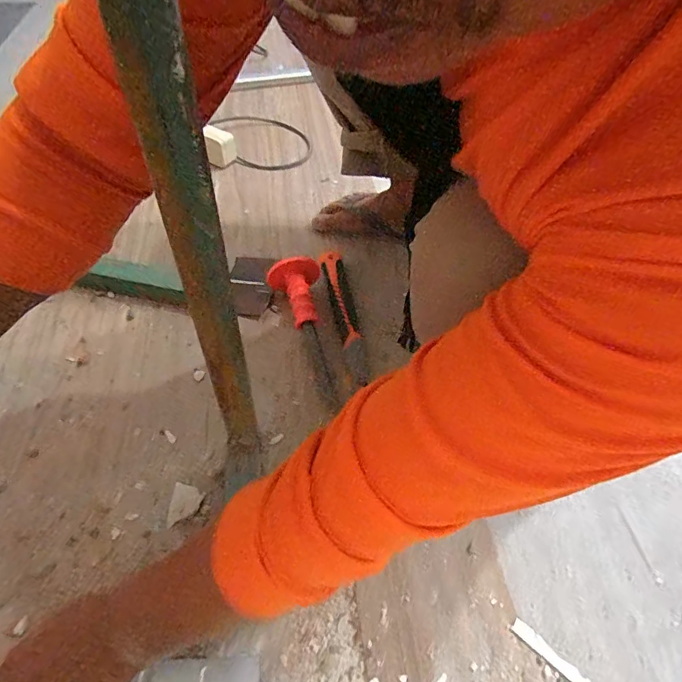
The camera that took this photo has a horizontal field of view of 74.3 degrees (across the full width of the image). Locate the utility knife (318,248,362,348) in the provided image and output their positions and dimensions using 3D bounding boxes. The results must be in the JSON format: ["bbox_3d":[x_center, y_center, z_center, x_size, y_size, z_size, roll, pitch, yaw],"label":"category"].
[{"bbox_3d":[-0.003,-0.067,0.673,0.039,0.026,0.183,-7,52,-8],"label":"utility knife"}]

